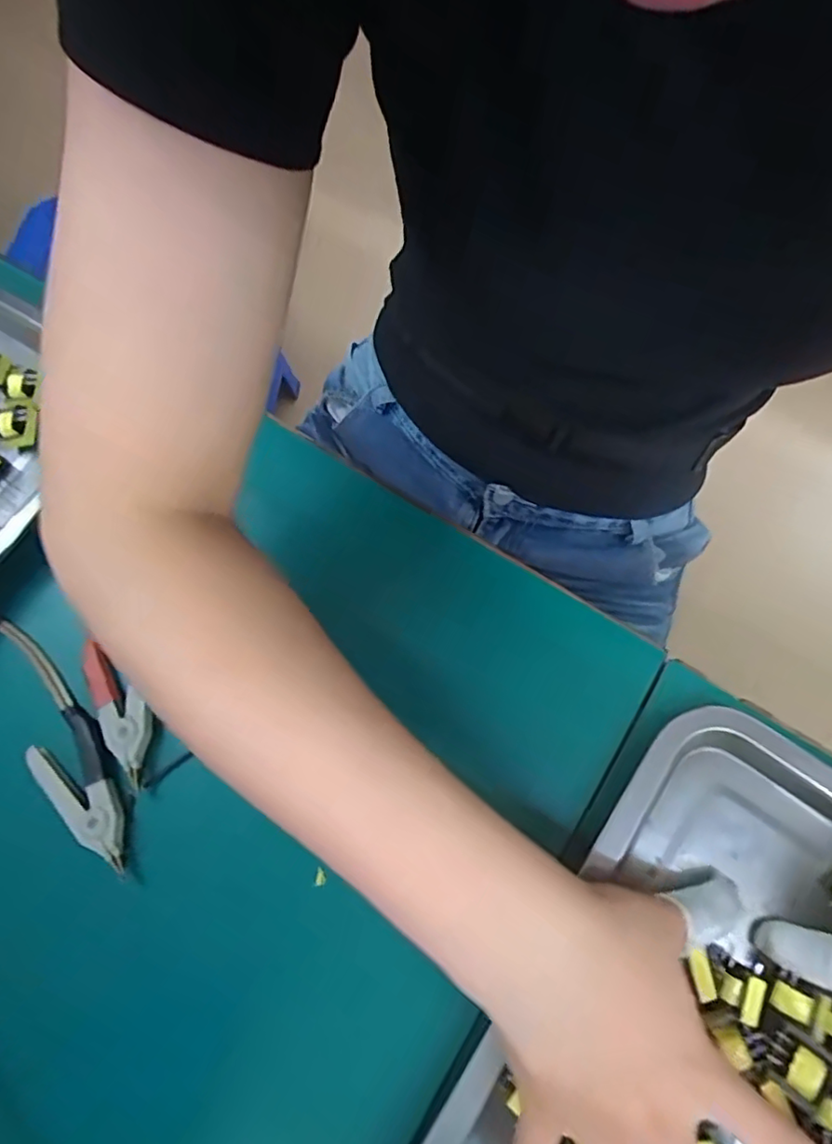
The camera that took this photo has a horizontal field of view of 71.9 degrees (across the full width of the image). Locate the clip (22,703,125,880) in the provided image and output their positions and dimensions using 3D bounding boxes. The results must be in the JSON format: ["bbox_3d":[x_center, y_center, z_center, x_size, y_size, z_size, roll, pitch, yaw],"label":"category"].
[{"bbox_3d":[-0.183,0.119,0.306,0.040,0.009,0.088,-26,73,-7],"label":"clip"}]

